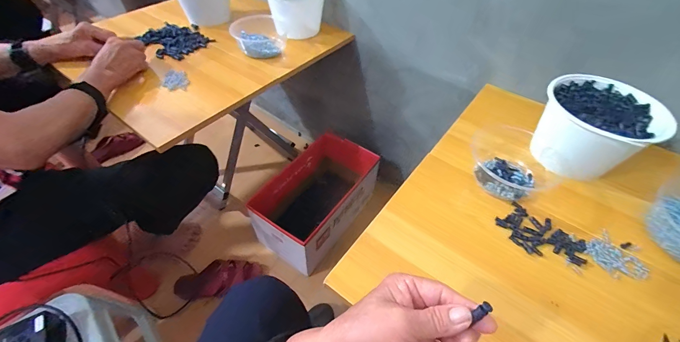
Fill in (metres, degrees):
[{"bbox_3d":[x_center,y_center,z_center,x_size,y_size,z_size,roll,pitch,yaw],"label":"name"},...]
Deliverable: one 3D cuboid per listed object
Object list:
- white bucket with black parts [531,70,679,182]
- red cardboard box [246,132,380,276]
[{"bbox_3d":[0.420,-0.072,0.511,0.140,0.114,0.162,-35,59,-29],"label":"white bucket with black parts"},{"bbox_3d":[-0.061,0.086,0.961,0.220,0.229,0.409,32,55,23],"label":"red cardboard box"}]

